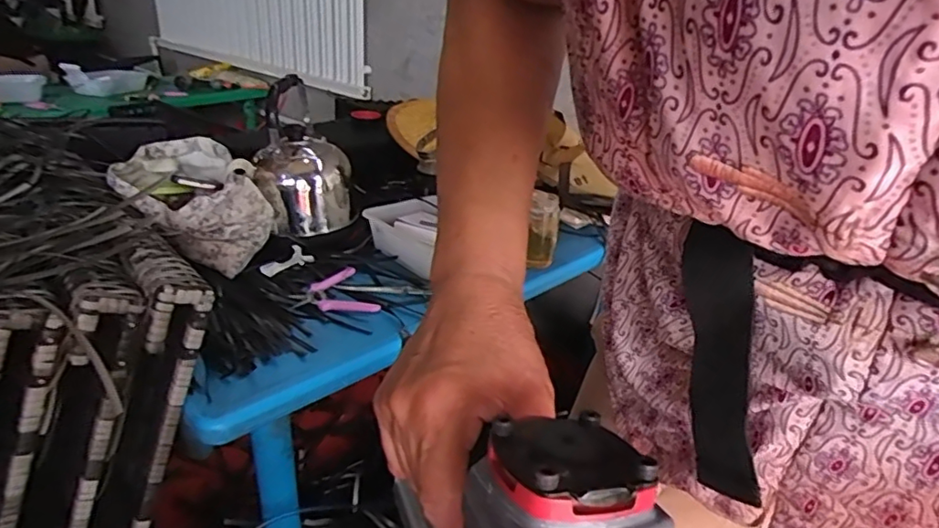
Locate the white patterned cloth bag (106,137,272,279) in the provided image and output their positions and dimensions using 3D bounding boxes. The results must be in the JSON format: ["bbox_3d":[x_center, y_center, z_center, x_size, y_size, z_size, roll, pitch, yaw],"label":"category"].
[{"bbox_3d":[-0.483,-0.109,1.030,0.242,0.151,0.250,-7,28,-21],"label":"white patterned cloth bag"}]

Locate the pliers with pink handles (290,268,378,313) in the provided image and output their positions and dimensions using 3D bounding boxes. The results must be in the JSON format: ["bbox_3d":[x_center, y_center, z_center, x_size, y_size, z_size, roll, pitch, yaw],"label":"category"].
[{"bbox_3d":[-0.240,0.050,1.001,0.126,0.011,0.145,-9,29,-26],"label":"pliers with pink handles"}]

